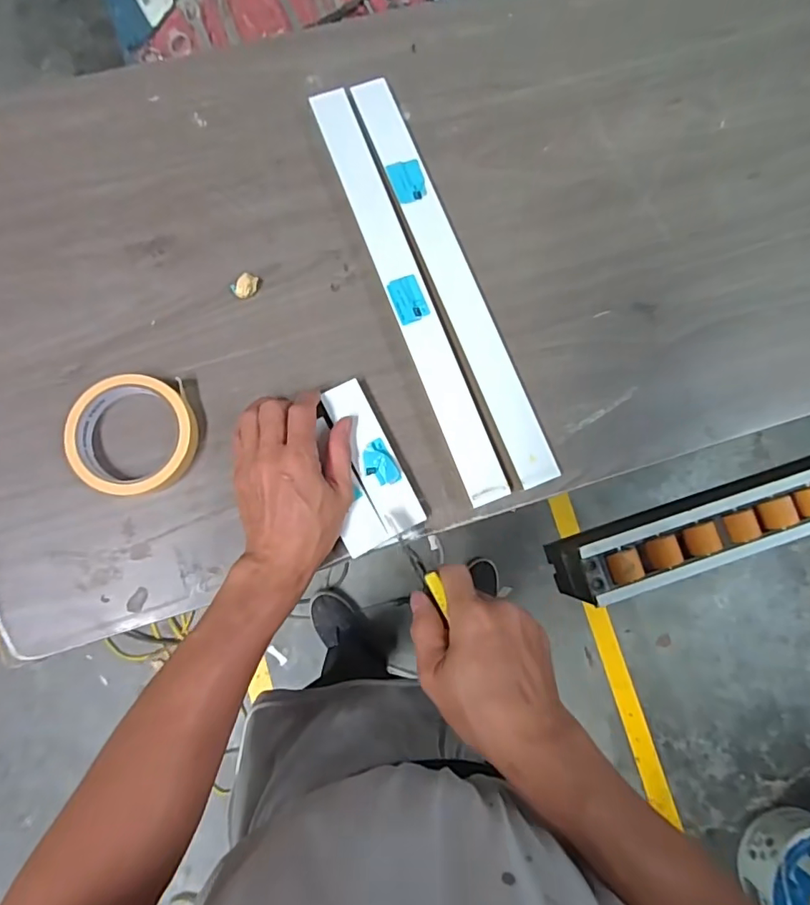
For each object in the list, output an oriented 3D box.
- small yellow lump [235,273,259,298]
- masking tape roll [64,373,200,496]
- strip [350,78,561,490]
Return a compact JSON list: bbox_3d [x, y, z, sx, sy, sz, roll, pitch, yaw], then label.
[{"bbox_3d":[-0.139,-0.146,0.457,0.016,0.011,0.022,16,82,-1],"label":"small yellow lump"},{"bbox_3d":[-0.223,-0.014,0.424,0.093,0.026,0.096,0,82,-3],"label":"masking tape roll"},{"bbox_3d":[0.041,-0.157,0.456,0.037,0.006,0.391,-20,83,-9],"label":"strip"}]

